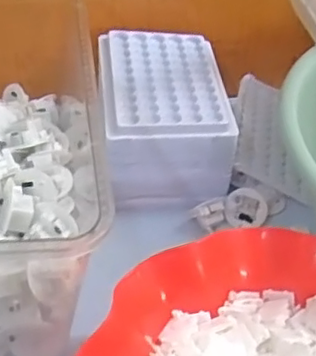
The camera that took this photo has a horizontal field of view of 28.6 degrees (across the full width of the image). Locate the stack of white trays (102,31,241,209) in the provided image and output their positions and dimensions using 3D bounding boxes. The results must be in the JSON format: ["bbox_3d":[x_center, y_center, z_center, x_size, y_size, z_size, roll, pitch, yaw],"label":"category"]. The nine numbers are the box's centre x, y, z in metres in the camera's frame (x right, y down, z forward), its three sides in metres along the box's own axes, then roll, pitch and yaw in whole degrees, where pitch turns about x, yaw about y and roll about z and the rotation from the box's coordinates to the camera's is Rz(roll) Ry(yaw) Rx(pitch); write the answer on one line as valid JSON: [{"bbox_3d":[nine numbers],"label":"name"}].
[{"bbox_3d":[0.003,-0.053,0.504,0.094,0.068,0.132,-3,44,-7],"label":"stack of white trays"}]

